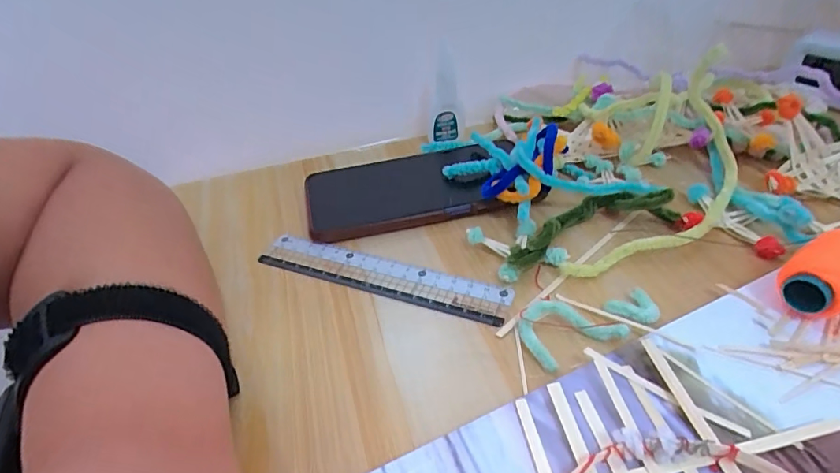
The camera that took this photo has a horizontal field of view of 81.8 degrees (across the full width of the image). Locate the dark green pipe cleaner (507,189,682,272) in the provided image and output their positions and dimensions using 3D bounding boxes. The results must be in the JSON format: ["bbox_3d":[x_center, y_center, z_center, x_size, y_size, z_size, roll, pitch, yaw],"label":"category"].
[{"bbox_3d":[0.100,-0.011,0.298,0.116,0.023,0.037,-17,39,-12],"label":"dark green pipe cleaner"}]

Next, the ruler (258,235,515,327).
[{"bbox_3d":[-0.023,0.022,0.291,0.155,0.004,0.029,13,45,20],"label":"ruler"}]

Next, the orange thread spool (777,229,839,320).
[{"bbox_3d":[0.197,0.020,0.234,0.046,0.031,0.029,-28,42,-23],"label":"orange thread spool"}]

